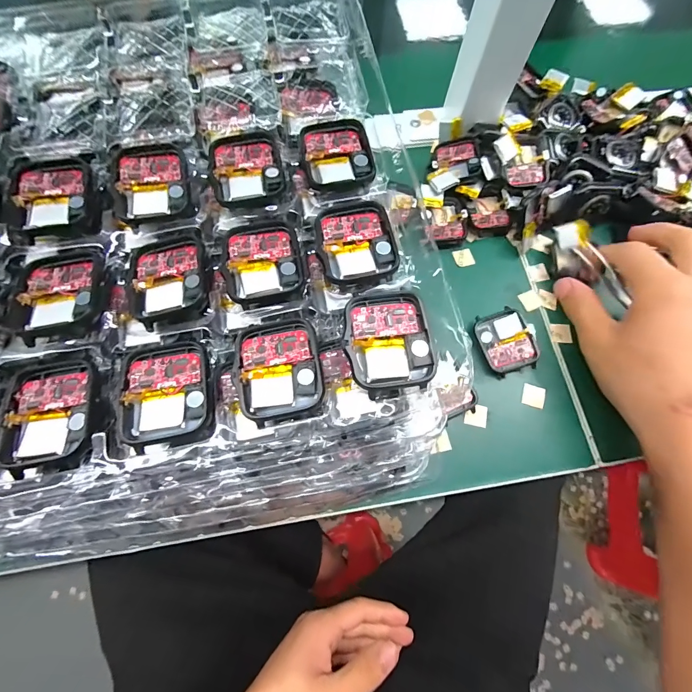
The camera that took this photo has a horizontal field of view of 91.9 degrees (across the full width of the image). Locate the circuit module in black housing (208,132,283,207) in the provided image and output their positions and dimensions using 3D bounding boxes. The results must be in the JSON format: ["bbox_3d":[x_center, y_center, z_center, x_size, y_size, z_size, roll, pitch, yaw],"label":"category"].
[{"bbox_3d":[-0.054,-0.097,0.182,0.037,0.005,0.043,-11,72,-5],"label":"circuit module in black housing"}]

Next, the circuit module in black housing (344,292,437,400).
[{"bbox_3d":[0.019,-0.002,0.150,0.037,0.007,0.046,-6,72,-3],"label":"circuit module in black housing"}]

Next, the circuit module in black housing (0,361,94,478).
[{"bbox_3d":[-0.127,0.029,0.143,0.039,0.008,0.045,-5,72,-3],"label":"circuit module in black housing"}]

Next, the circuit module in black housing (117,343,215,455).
[{"bbox_3d":[-0.079,0.020,0.147,0.037,0.005,0.046,-14,73,-6],"label":"circuit module in black housing"}]

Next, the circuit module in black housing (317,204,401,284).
[{"bbox_3d":[0.005,-0.053,0.169,0.038,0.005,0.044,-8,72,-4],"label":"circuit module in black housing"}]

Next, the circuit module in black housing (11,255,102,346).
[{"bbox_3d":[-0.137,-0.025,0.159,0.039,0.006,0.044,-9,72,-4],"label":"circuit module in black housing"}]

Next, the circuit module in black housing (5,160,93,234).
[{"bbox_3d":[-0.153,-0.079,0.175,0.039,0.006,0.044,-8,72,-4],"label":"circuit module in black housing"}]

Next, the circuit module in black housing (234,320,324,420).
[{"bbox_3d":[-0.030,0.009,0.150,0.036,0.006,0.043,-10,72,-5],"label":"circuit module in black housing"}]

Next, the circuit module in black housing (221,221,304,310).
[{"bbox_3d":[-0.042,-0.043,0.167,0.036,0.004,0.043,-12,73,-6],"label":"circuit module in black housing"}]

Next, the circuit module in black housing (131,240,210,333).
[{"bbox_3d":[-0.086,-0.032,0.163,0.036,0.006,0.043,-12,73,-5],"label":"circuit module in black housing"}]

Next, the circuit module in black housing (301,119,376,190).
[{"bbox_3d":[-0.005,-0.106,0.184,0.037,0.005,0.043,-10,72,-5],"label":"circuit module in black housing"}]

